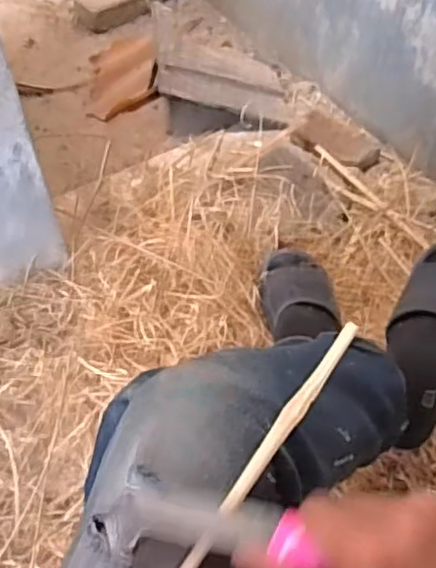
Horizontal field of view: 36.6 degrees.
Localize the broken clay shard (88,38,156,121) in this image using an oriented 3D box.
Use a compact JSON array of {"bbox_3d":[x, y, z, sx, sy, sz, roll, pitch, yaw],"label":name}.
[{"bbox_3d":[-0.218,-0.480,1.510,0.145,0.031,0.246,-4,53,-2],"label":"broken clay shard"}]

